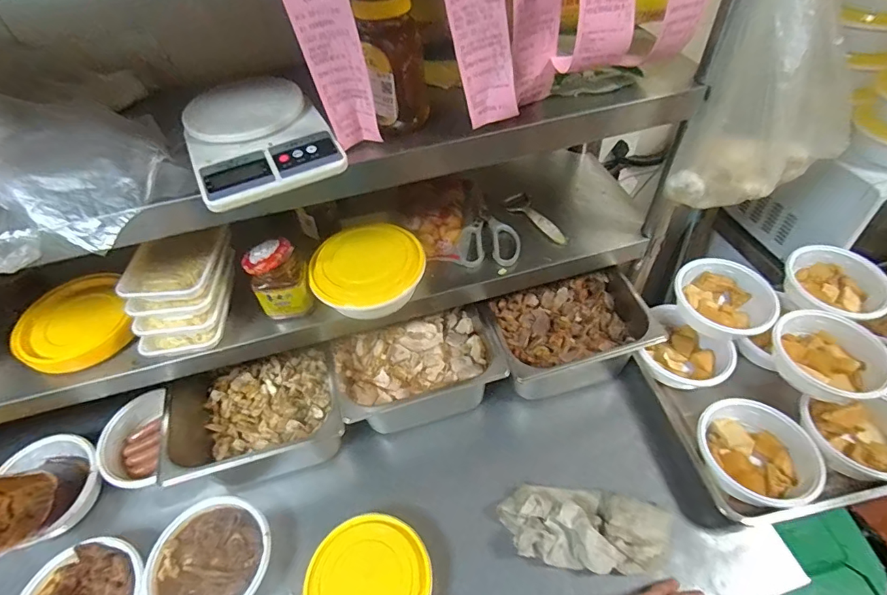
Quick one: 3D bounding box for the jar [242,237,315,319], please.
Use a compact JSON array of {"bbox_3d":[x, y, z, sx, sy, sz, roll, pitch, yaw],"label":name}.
[{"bbox_3d":[-0.235,-0.028,0.675,0.077,0.100,0.060,-14,51,-8],"label":"jar"}]

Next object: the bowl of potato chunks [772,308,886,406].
[{"bbox_3d":[0.639,0.105,0.788,0.152,0.066,0.169,-19,51,-11],"label":"bowl of potato chunks"}]

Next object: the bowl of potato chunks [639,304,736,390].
[{"bbox_3d":[0.440,0.099,0.863,0.155,0.067,0.146,-2,50,3],"label":"bowl of potato chunks"}]

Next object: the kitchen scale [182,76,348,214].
[{"bbox_3d":[-0.208,-0.182,0.529,0.147,0.040,0.187,-23,52,-15],"label":"kitchen scale"}]

